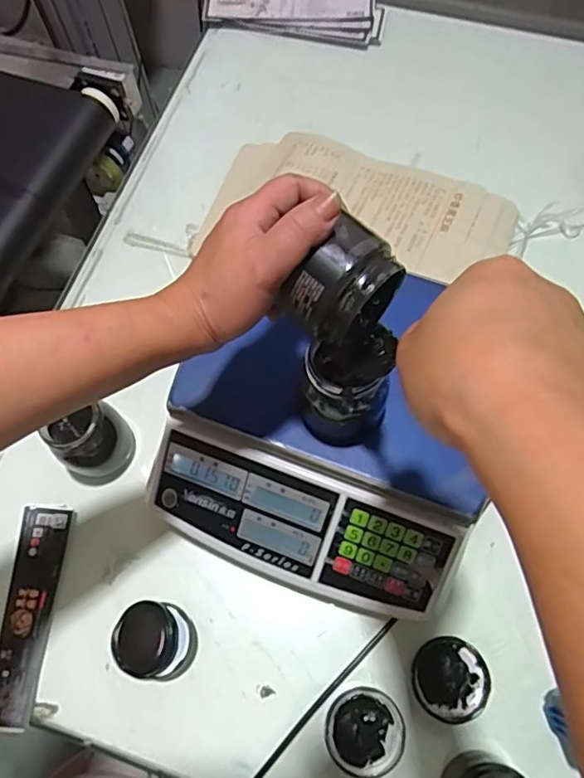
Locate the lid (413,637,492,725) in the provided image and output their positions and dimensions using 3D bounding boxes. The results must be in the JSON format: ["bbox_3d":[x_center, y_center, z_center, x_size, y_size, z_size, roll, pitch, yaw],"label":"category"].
[{"bbox_3d":[0.135,0.246,0.483,0.062,0.008,0.063,-14,67,-4],"label":"lid"}]

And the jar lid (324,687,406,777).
[{"bbox_3d":[0.060,0.283,0.471,0.063,0.009,0.063,-1,67,2],"label":"jar lid"}]

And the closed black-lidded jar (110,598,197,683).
[{"bbox_3d":[-0.122,0.219,0.495,0.072,0.034,0.063,2,67,3],"label":"closed black-lidded jar"}]

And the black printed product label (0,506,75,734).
[{"bbox_3d":[-0.239,0.201,0.515,0.048,0.010,0.186,4,67,4],"label":"black printed product label"}]

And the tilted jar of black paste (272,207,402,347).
[{"bbox_3d":[0.031,-0.052,0.316,0.048,0.051,0.059,38,73,16],"label":"tilted jar of black paste"}]

